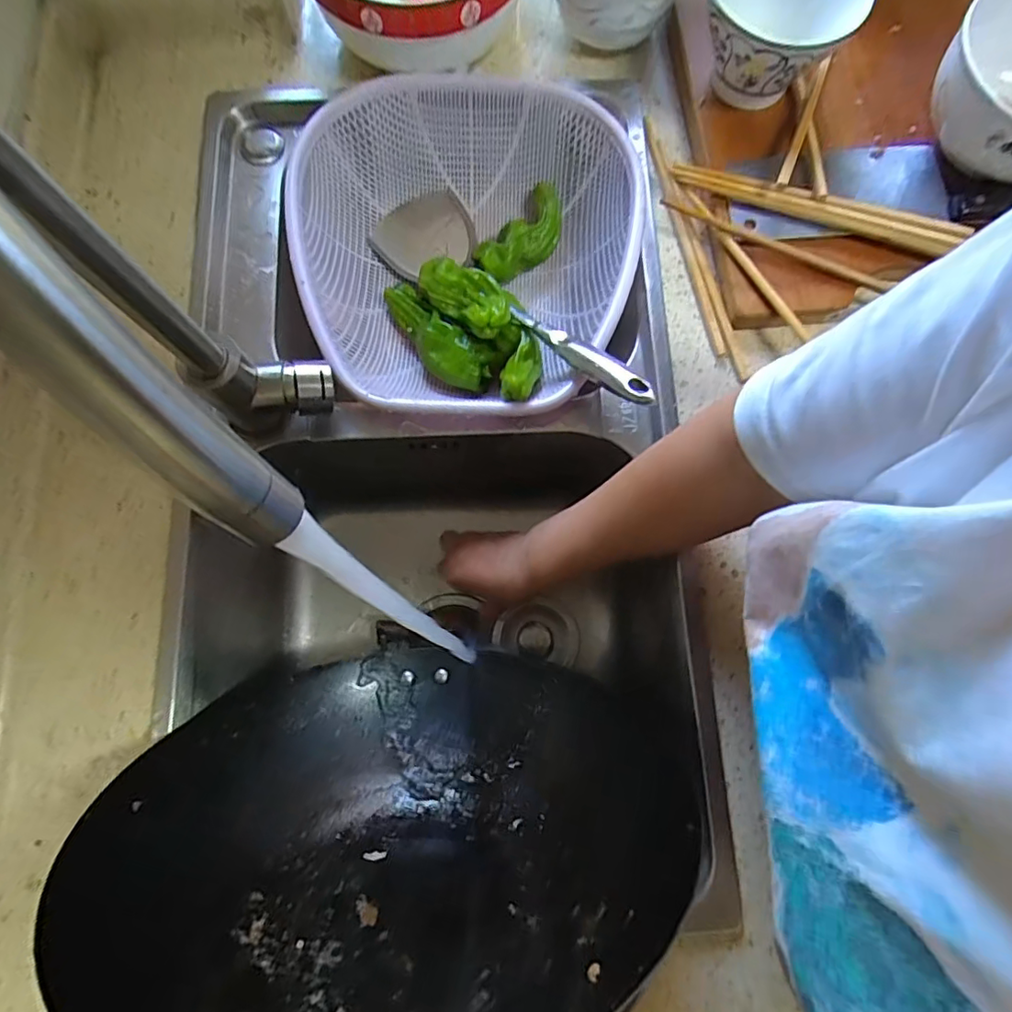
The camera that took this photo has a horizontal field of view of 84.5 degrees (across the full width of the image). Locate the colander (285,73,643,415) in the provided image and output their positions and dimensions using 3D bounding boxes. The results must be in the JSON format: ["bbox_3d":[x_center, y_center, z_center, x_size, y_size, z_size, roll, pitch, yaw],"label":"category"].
[{"bbox_3d":[-0.027,-0.215,0.507,0.296,0.102,0.309,-6,80,-1],"label":"colander"}]

